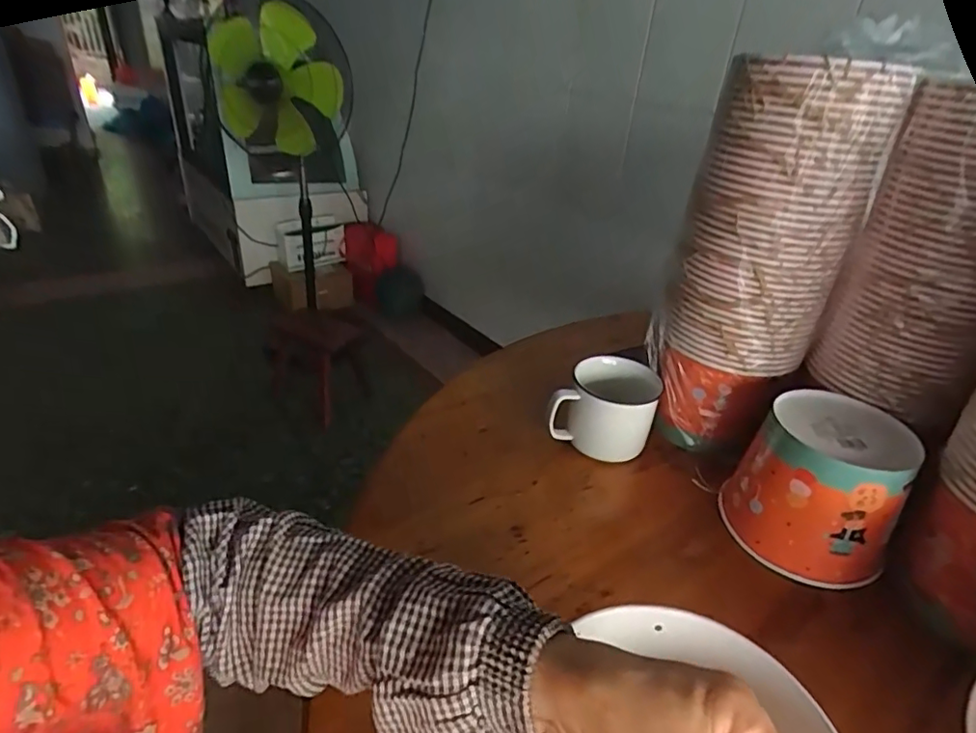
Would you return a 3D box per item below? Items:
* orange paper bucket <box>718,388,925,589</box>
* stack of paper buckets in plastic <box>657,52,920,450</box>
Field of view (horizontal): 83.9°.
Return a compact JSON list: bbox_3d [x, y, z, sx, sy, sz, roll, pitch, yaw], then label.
[{"bbox_3d":[0.329,0.118,0.544,0.142,0.139,0.125,26,37,32],"label":"orange paper bucket"},{"bbox_3d":[0.288,-0.093,0.587,0.129,0.410,0.128,-8,33,-19],"label":"stack of paper buckets in plastic"}]

